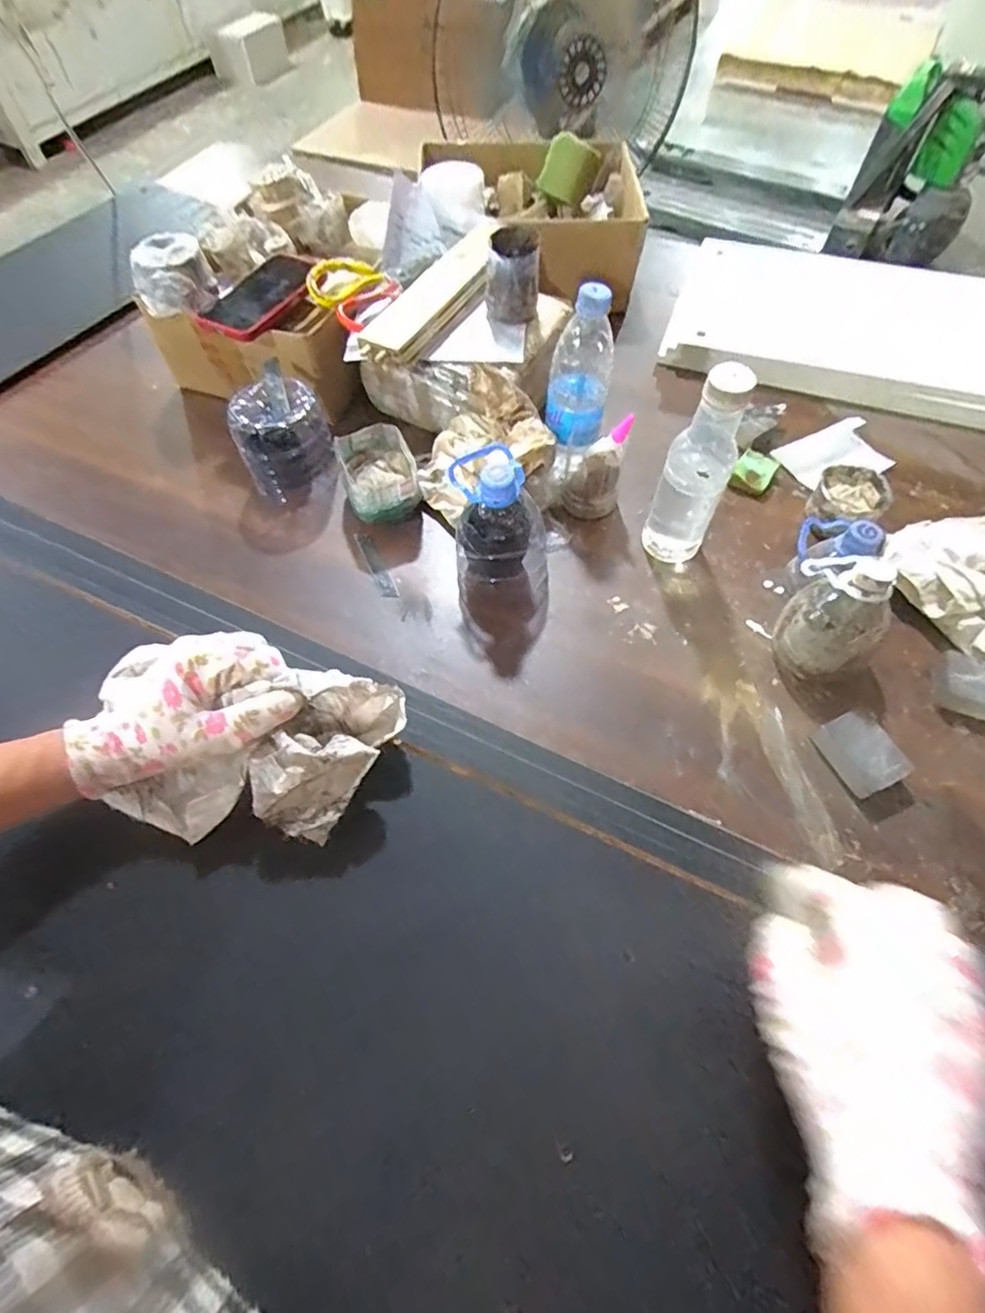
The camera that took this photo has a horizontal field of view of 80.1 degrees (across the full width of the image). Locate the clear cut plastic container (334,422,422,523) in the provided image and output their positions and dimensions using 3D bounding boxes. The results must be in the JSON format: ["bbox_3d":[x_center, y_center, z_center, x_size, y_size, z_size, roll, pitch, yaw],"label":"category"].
[{"bbox_3d":[-0.133,-0.210,0.688,0.078,0.064,0.109,-17,62,-8],"label":"clear cut plastic container"}]

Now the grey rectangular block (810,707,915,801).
[{"bbox_3d":[0.334,0.089,0.535,0.056,0.032,0.069,-28,64,-14],"label":"grey rectangular block"}]

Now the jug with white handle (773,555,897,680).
[{"bbox_3d":[0.319,-0.039,0.554,0.074,0.119,0.094,-38,67,-18],"label":"jug with white handle"}]

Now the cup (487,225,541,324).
[{"bbox_3d":[0.023,-0.449,0.700,0.061,0.096,0.062,-3,61,0],"label":"cup"}]

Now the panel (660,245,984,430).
[{"bbox_3d":[0.678,-0.424,0.805,0.811,0.038,0.352,18,63,11],"label":"panel"}]

